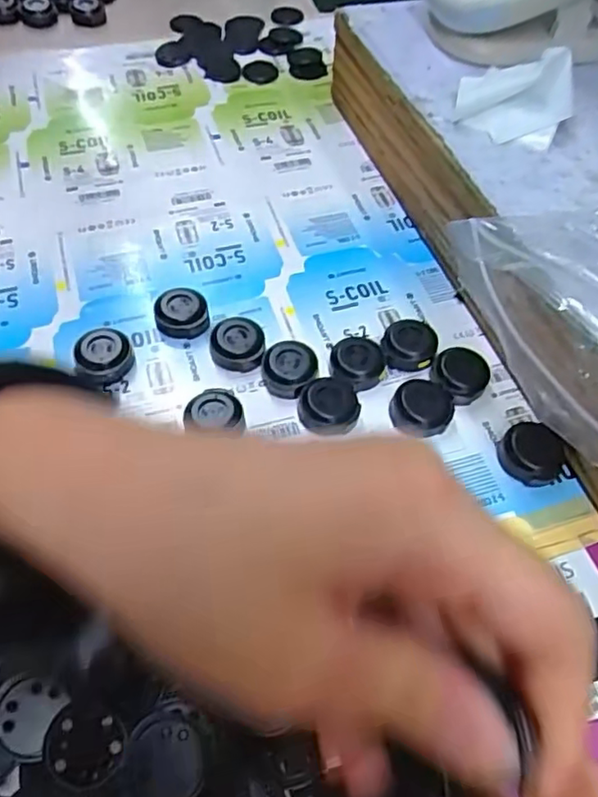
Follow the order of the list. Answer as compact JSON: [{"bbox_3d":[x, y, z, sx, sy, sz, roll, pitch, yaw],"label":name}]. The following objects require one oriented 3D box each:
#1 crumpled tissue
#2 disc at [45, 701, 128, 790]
[{"bbox_3d":[0.124,-0.175,0.352,0.063,0.025,0.051,8,56,2],"label":"crumpled tissue"},{"bbox_3d":[-0.077,0.126,0.223,0.028,0.007,0.026,1,56,-1],"label":"disc"}]

